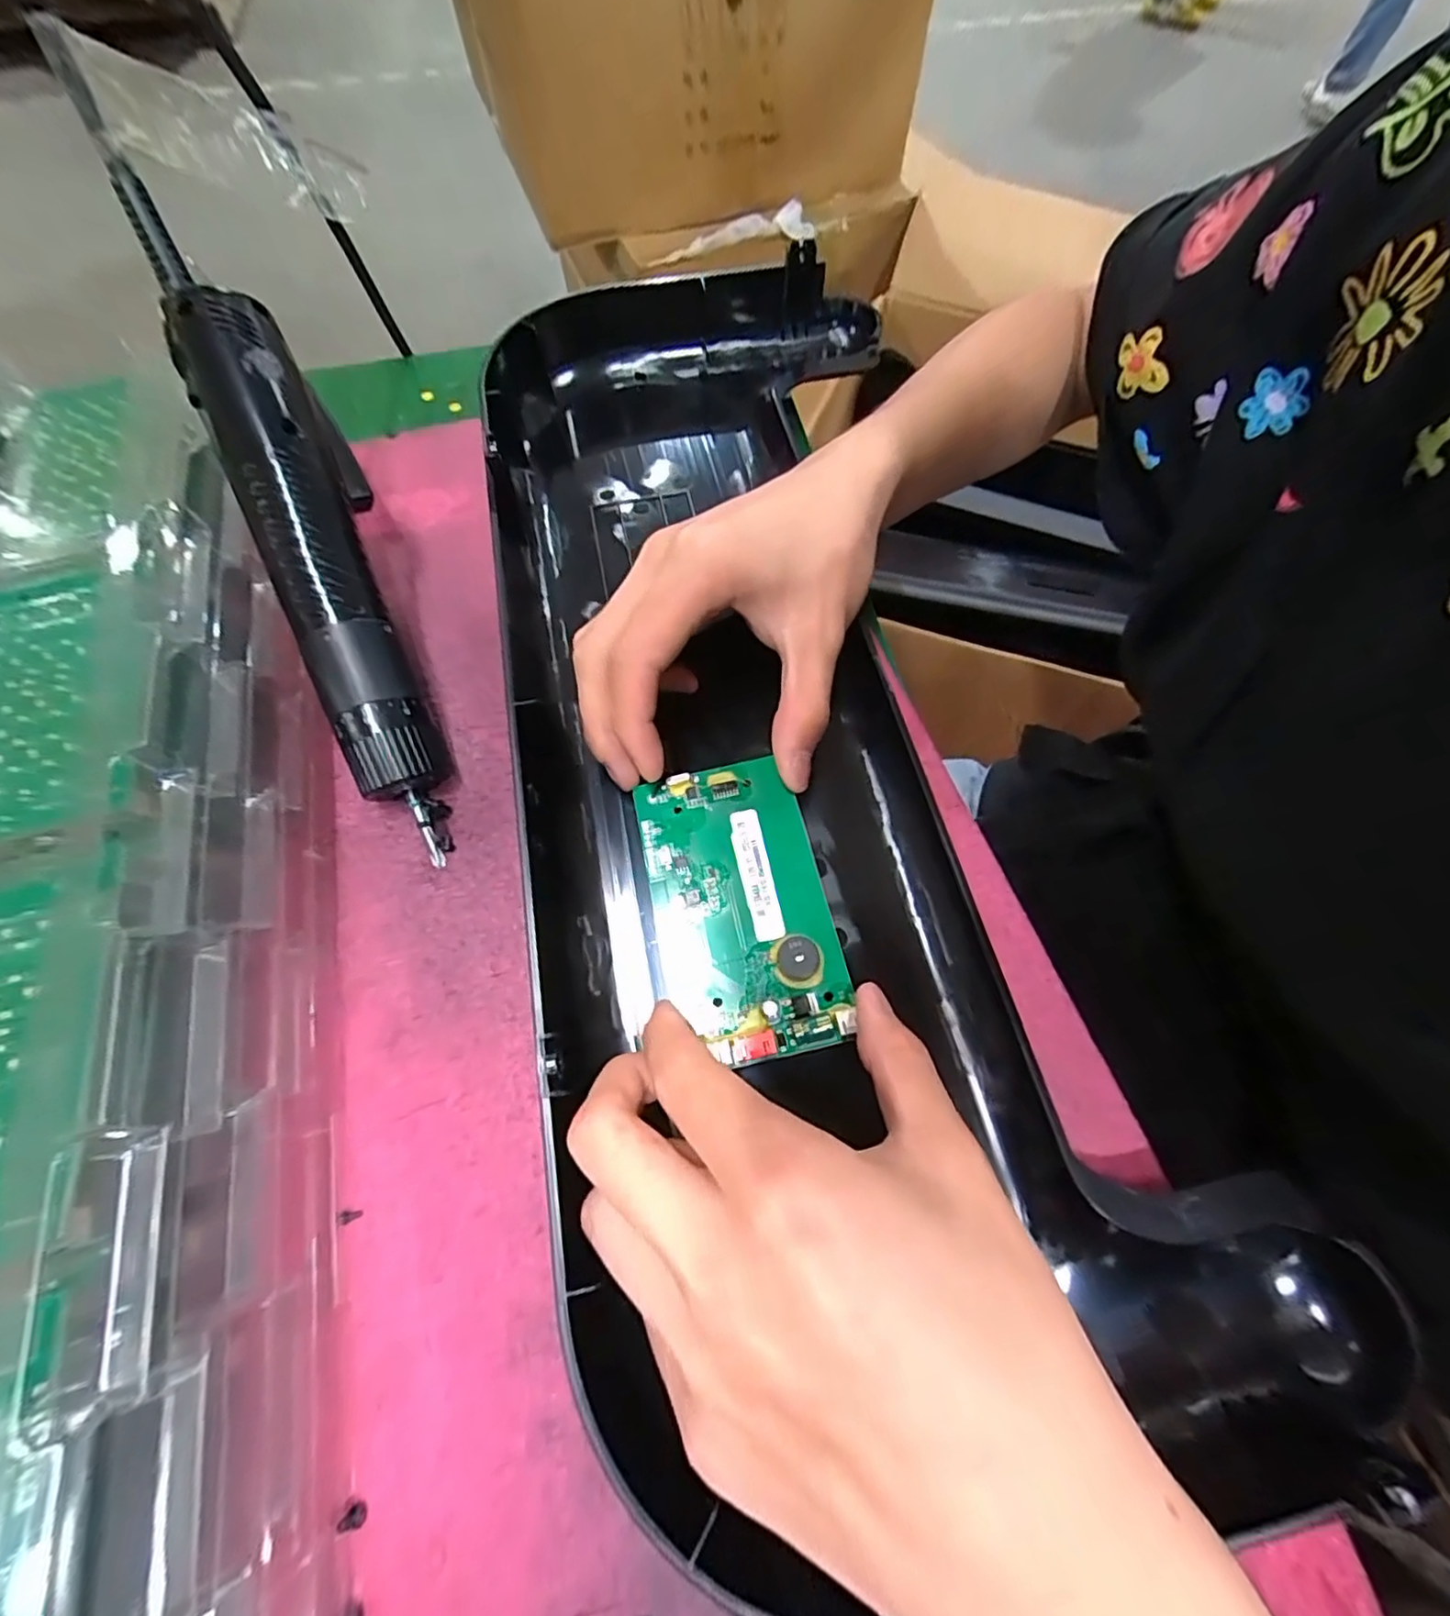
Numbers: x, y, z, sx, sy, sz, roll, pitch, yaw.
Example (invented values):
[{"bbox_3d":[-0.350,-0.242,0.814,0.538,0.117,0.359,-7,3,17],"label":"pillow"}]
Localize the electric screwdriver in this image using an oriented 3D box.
[{"bbox_3d":[-0.160,-0.116,0.239,0.039,0.033,0.277,-22,92,-8],"label":"electric screwdriver"}]

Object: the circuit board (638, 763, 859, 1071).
[{"bbox_3d":[0.005,0.032,0.224,0.060,0.013,0.105,-12,66,-3],"label":"circuit board"}]

